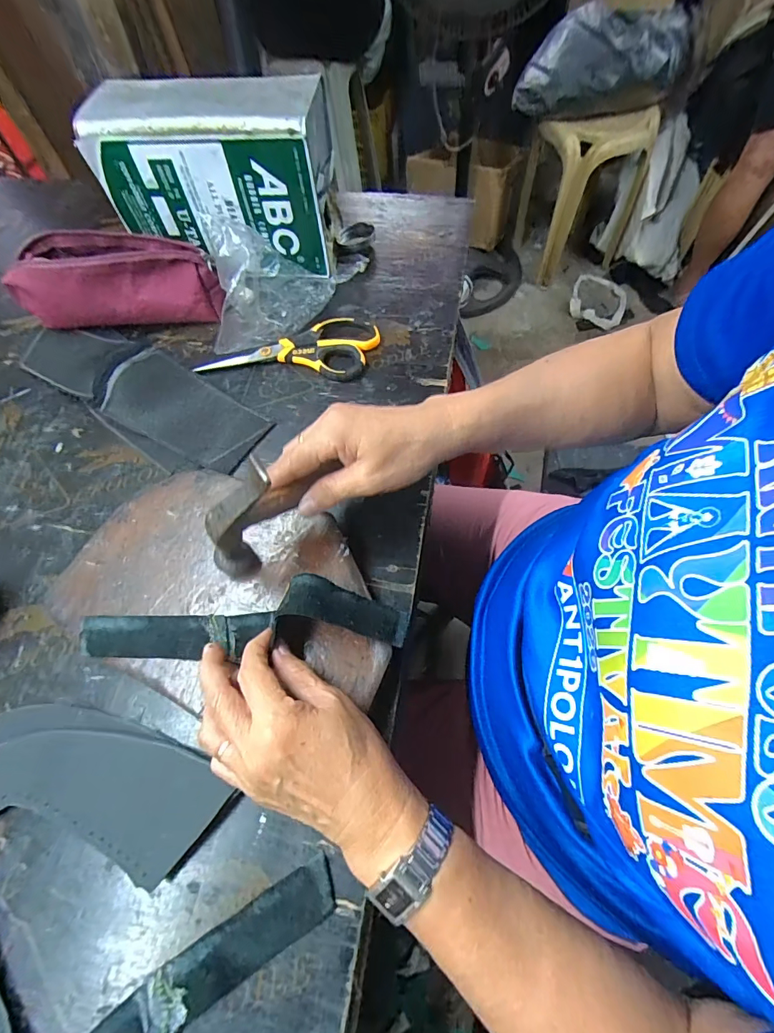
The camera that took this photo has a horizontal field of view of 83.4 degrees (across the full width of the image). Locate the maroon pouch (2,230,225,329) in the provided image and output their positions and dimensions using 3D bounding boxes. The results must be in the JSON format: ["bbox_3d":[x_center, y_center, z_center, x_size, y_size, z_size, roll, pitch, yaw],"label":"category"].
[{"bbox_3d":[-0.304,-0.273,0.502,0.218,0.081,0.090,-4,63,2],"label":"maroon pouch"}]

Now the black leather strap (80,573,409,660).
[{"bbox_3d":[-0.111,0.079,0.320,0.239,0.065,0.041,-7,63,6],"label":"black leather strap"}]

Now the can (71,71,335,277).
[{"bbox_3d":[-0.182,-0.376,0.499,0.239,0.164,0.104,6,64,7],"label":"can"}]

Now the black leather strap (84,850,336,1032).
[{"bbox_3d":[-0.119,0.268,0.228,0.200,0.044,0.041,-34,66,-13],"label":"black leather strap"}]

